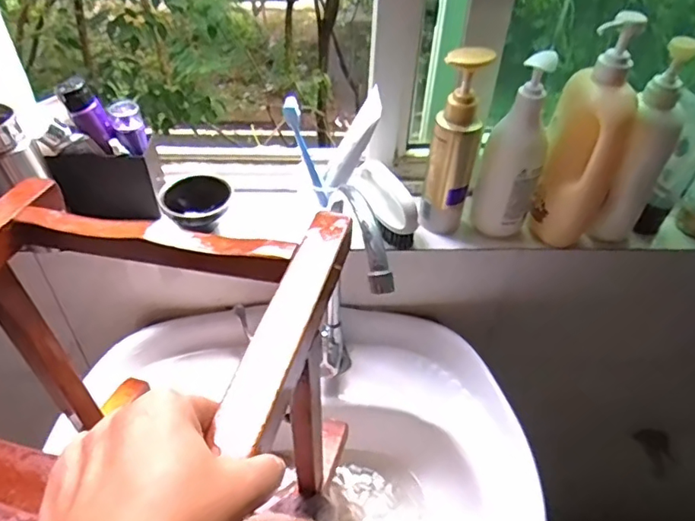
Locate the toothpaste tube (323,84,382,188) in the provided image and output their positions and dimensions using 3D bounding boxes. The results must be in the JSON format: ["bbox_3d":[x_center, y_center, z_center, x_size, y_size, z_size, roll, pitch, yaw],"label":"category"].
[{"bbox_3d":[0.009,-0.135,0.629,0.017,0.127,0.050,16,40,-21],"label":"toothpaste tube"}]

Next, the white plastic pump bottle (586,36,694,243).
[{"bbox_3d":[0.341,-0.121,0.627,0.051,0.241,0.065,27,49,23],"label":"white plastic pump bottle"}]

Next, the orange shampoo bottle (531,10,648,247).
[{"bbox_3d":[0.269,-0.134,0.615,0.083,0.257,0.048,19,46,16],"label":"orange shampoo bottle"}]

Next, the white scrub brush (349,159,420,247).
[{"bbox_3d":[0.045,-0.073,0.697,0.042,0.068,0.121,-13,46,-16],"label":"white scrub brush"}]

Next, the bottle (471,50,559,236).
[{"bbox_3d":[0.195,-0.127,0.636,0.071,0.216,0.051,15,45,13],"label":"bottle"}]

